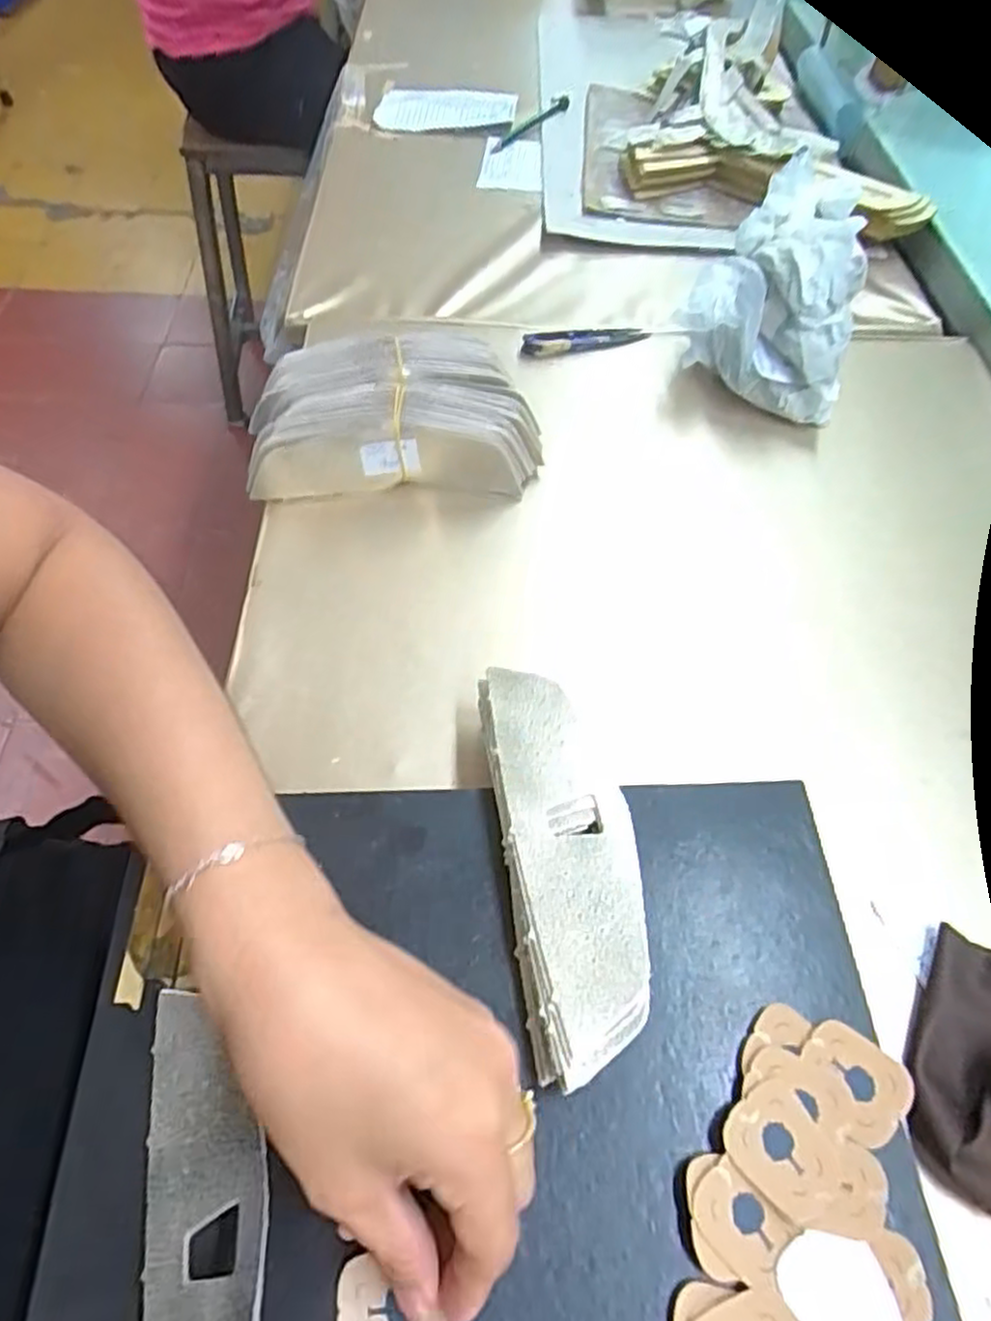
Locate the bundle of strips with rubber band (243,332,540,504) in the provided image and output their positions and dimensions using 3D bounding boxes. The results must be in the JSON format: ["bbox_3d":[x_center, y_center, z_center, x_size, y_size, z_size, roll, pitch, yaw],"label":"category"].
[{"bbox_3d":[-0.065,-0.160,0.475,0.184,0.057,0.102,-4,57,-5],"label":"bundle of strips with rubber band"}]

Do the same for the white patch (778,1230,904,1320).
[{"bbox_3d":[0.115,0.209,0.238,0.032,0.004,0.039,-37,66,-23],"label":"white patch"}]

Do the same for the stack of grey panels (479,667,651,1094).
[{"bbox_3d":[0.030,0.081,0.312,0.053,0.023,0.167,-6,58,-6],"label":"stack of grey panels"}]

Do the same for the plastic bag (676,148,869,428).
[{"bbox_3d":[0.207,-0.278,0.537,0.115,0.099,0.185,16,58,8],"label":"plastic bag"}]

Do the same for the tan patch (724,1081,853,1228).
[{"bbox_3d":[0.104,0.176,0.259,0.034,0.004,0.041,-31,63,-20],"label":"tan patch"}]

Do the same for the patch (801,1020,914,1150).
[{"bbox_3d":[0.135,0.158,0.274,0.034,0.004,0.037,-37,64,-22],"label":"patch"}]

